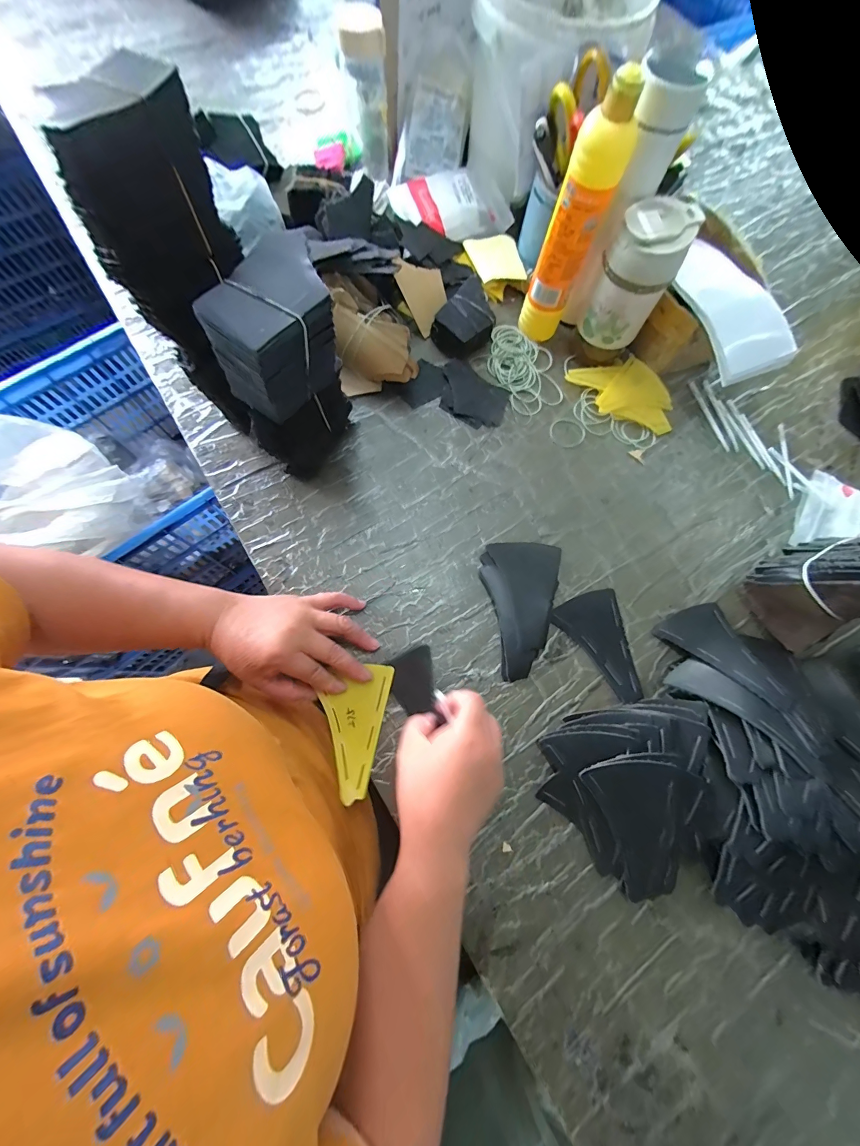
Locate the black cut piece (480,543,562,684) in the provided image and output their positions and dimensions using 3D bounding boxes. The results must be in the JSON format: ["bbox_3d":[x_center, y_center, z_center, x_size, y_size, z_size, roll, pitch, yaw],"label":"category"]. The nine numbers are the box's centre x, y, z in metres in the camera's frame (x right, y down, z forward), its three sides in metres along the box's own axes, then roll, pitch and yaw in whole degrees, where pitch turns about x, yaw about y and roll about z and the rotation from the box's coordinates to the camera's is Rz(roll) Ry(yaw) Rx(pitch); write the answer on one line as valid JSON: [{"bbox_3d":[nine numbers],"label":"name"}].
[{"bbox_3d":[0.101,0.038,0.418,0.088,0.008,0.153,6,74,-2],"label":"black cut piece"}]

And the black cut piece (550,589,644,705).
[{"bbox_3d":[0.183,0.081,0.415,0.077,0.006,0.120,-5,75,-6],"label":"black cut piece"}]

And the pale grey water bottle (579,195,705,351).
[{"bbox_3d":[0.234,-0.340,0.435,0.077,0.122,0.076,26,74,3],"label":"pale grey water bottle"}]

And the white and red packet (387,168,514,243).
[{"bbox_3d":[0.030,-0.545,0.553,0.166,0.039,0.095,-7,75,-6],"label":"white and red packet"}]

